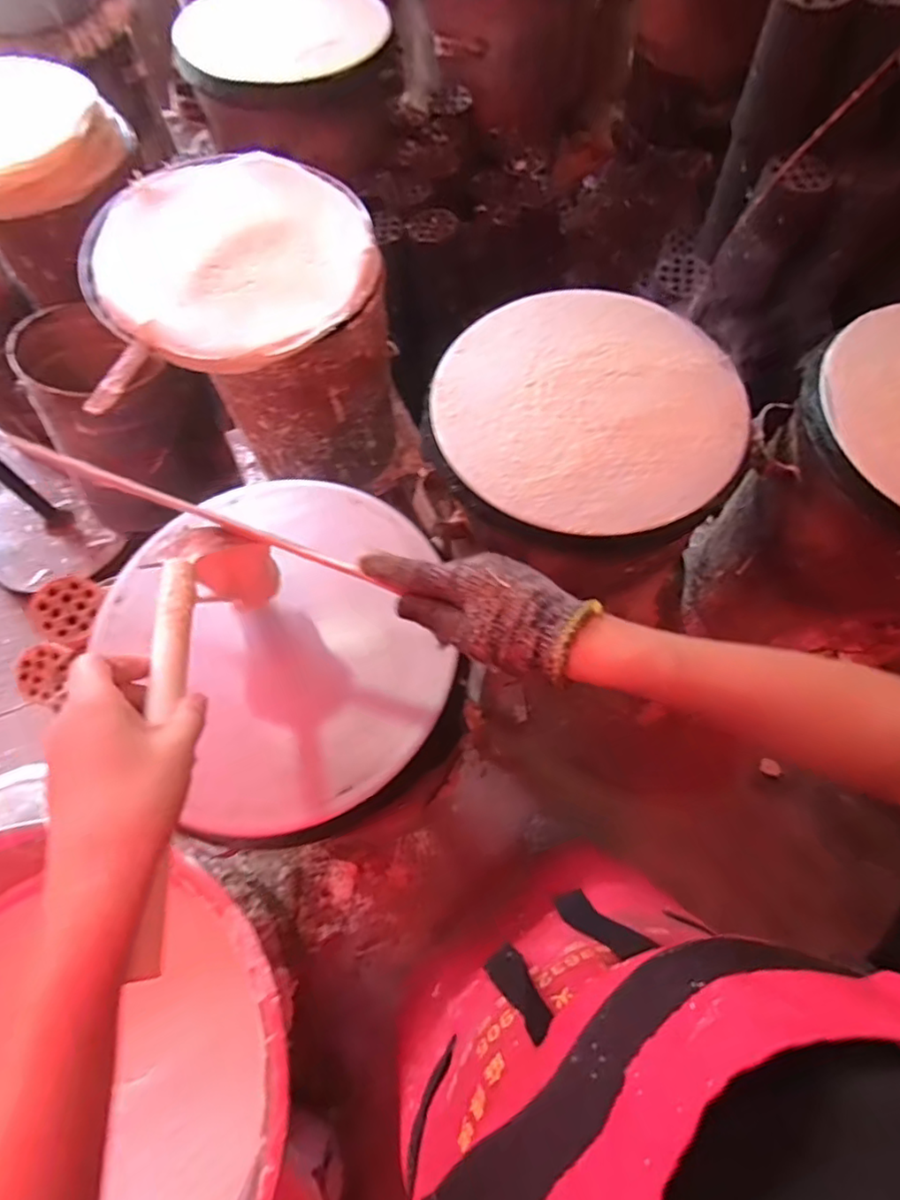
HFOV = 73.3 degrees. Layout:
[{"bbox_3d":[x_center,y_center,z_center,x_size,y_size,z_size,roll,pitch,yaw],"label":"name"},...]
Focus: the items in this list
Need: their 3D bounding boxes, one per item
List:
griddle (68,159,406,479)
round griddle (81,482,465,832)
[{"bbox_3d":[-0.289,-0.406,0.979,0.359,0.372,0.371,-30,69,-10],"label":"griddle"},{"bbox_3d":[-0.161,0.034,0.621,0.321,0.026,0.355,-34,70,-12],"label":"round griddle"}]

